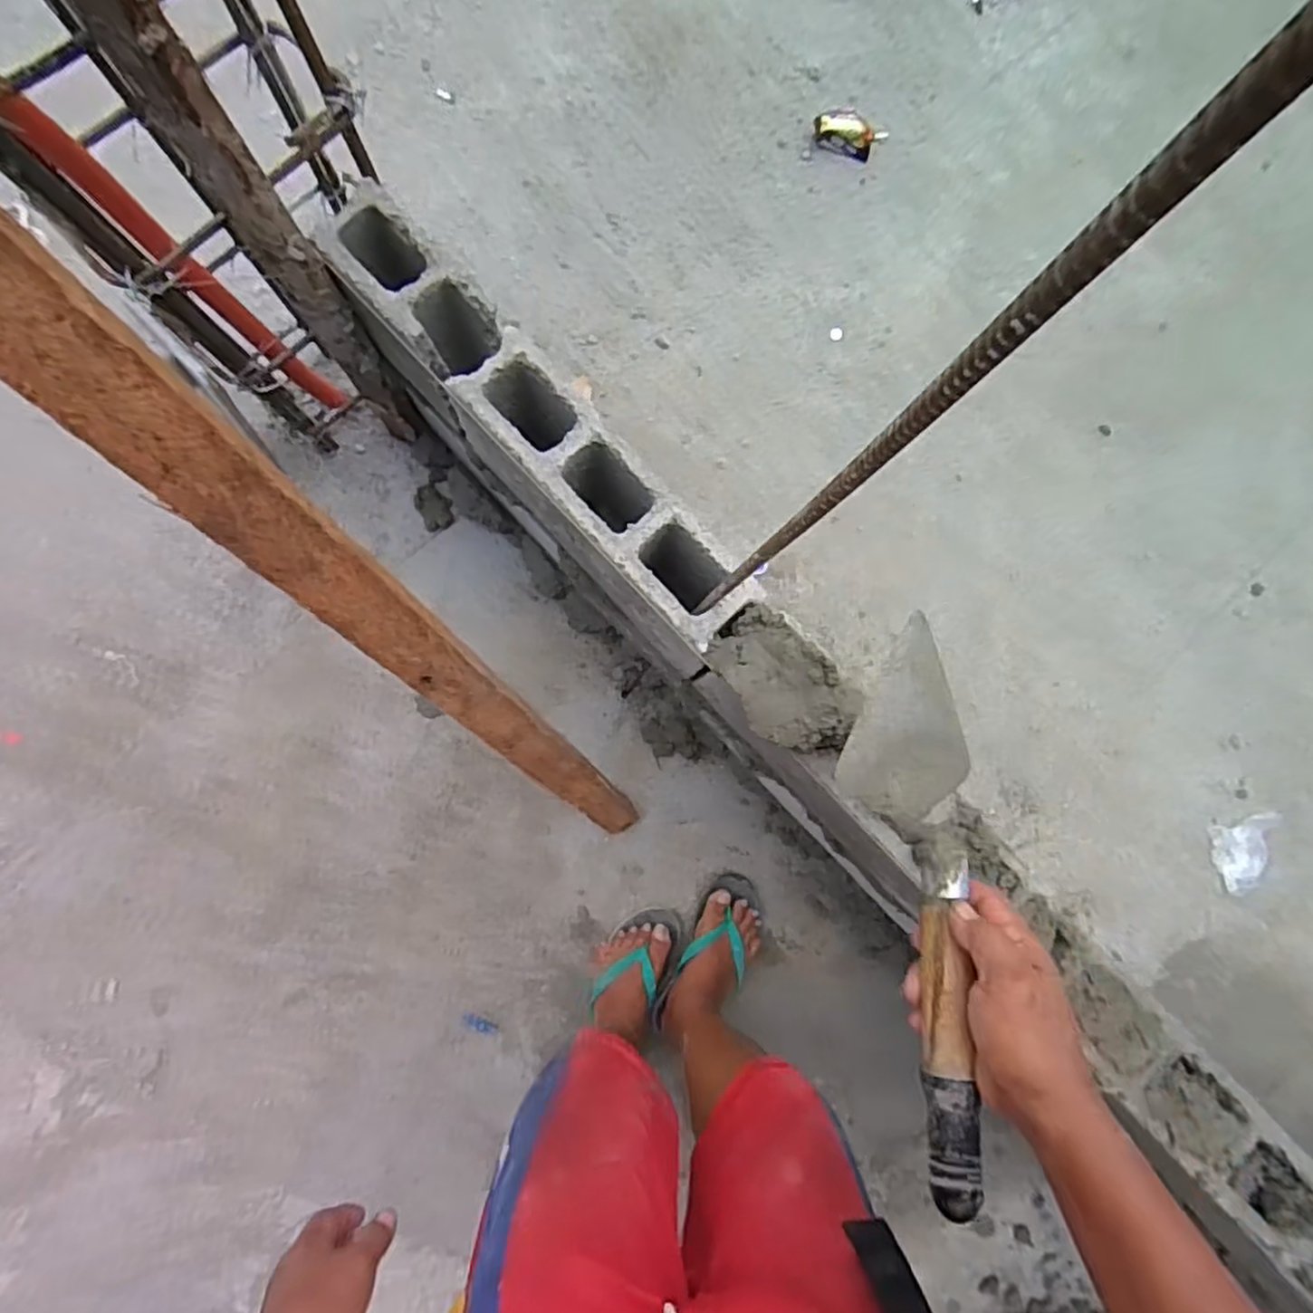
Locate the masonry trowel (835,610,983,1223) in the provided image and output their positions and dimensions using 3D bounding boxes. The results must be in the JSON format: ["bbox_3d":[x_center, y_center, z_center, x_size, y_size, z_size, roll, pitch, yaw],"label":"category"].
[{"bbox_3d":[0.182,0.153,0.471,0.089,0.047,0.353,2,67,-3],"label":"masonry trowel"}]

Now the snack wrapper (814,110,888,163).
[{"bbox_3d":[0.344,-0.920,1.259,0.128,0.027,0.073,2,84,-3],"label":"snack wrapper"}]

